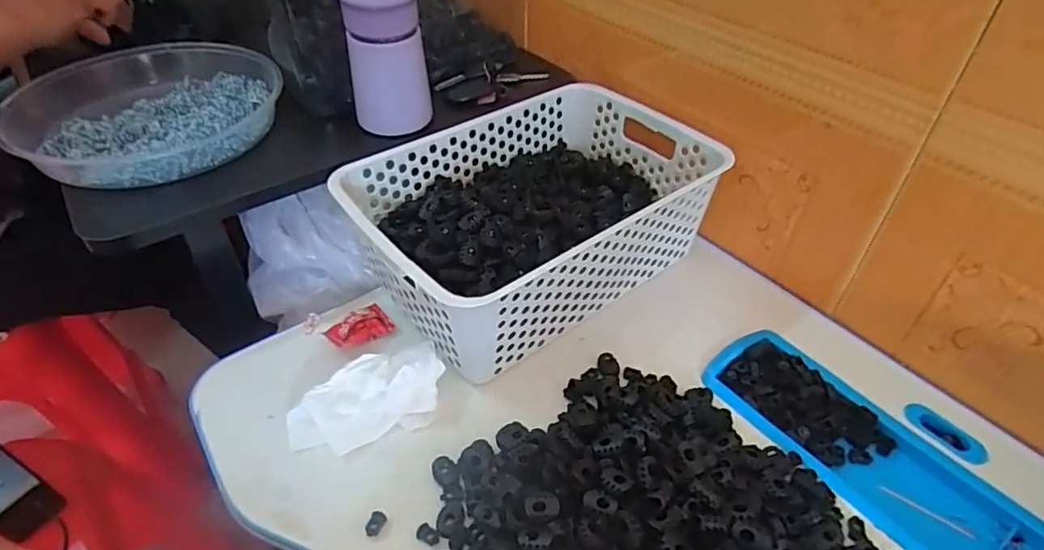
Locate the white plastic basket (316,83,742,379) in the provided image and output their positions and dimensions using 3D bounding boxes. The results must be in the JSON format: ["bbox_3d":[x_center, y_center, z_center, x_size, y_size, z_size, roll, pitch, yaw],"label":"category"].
[{"bbox_3d":[0.013,-0.055,0.522,0.297,0.108,0.202,-30,50,-27],"label":"white plastic basket"}]

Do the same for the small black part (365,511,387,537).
[{"bbox_3d":[-0.095,0.161,0.372,0.010,0.005,0.015,18,47,19],"label":"small black part"}]

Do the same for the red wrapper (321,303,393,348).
[{"bbox_3d":[-0.138,0.042,0.488,0.049,0.019,0.036,-34,52,-30],"label":"red wrapper"}]

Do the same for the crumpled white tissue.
[{"bbox_3d":[-0.116,0.089,0.429,0.116,0.031,0.065,-19,46,-18],"label":"crumpled white tissue"}]

